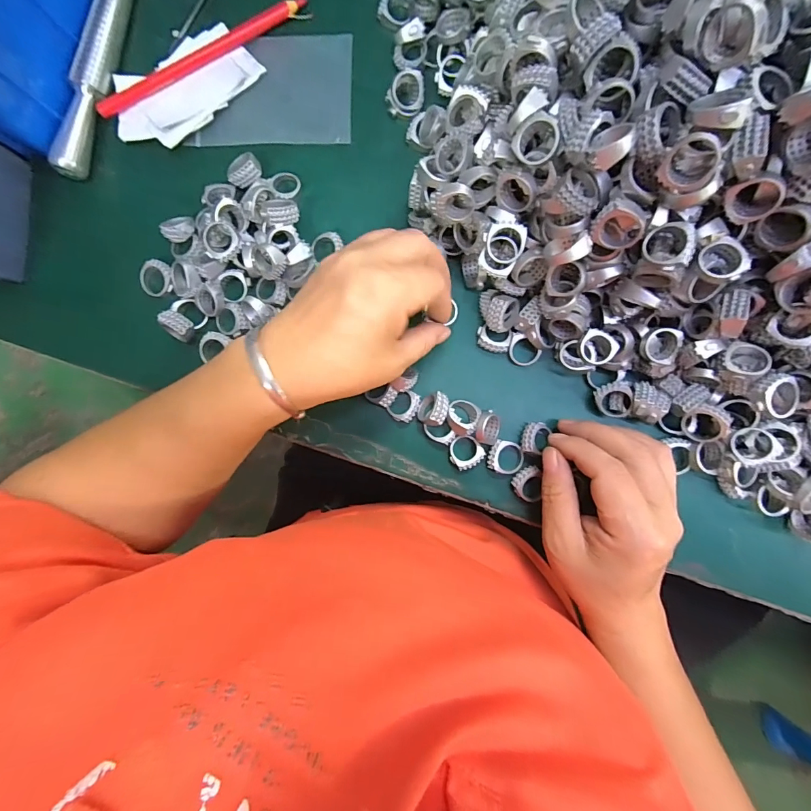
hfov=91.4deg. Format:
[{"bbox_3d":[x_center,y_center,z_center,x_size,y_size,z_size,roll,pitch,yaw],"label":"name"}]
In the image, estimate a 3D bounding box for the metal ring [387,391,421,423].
[{"bbox_3d":[-0.001,0.000,0.277,0.020,0.010,0.022,0,89,2],"label":"metal ring"}]

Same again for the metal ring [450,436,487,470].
[{"bbox_3d":[0.041,0.033,0.274,0.022,0.007,0.023,0,89,2],"label":"metal ring"}]

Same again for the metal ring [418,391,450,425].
[{"bbox_3d":[0.020,0.002,0.269,0.019,0.017,0.023,20,90,2],"label":"metal ring"}]

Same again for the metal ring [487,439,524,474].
[{"bbox_3d":[0.070,0.036,0.272,0.024,0.007,0.022,19,90,2],"label":"metal ring"}]

